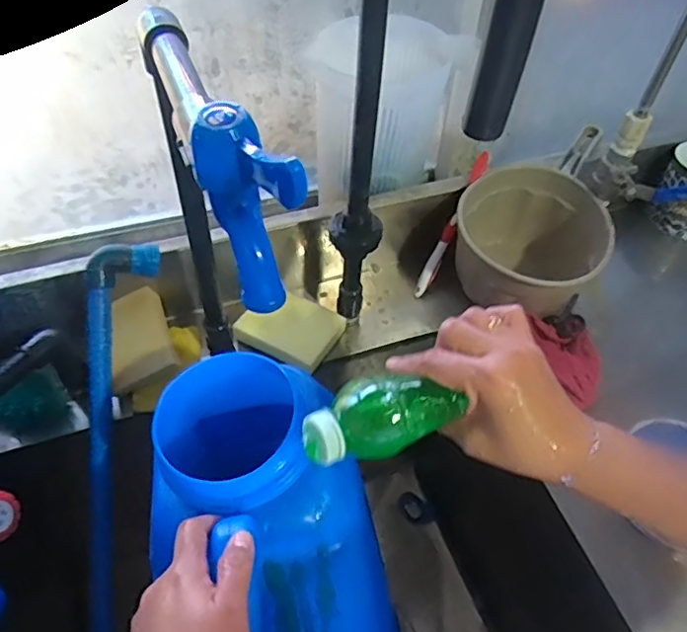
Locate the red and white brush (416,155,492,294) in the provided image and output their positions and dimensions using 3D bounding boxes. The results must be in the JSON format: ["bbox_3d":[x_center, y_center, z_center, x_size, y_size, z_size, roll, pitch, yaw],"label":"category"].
[{"bbox_3d":[0.129,-0.108,0.684,0.019,0.021,0.185,26,94,19],"label":"red and white brush"}]

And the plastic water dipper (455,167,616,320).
[{"bbox_3d":[0.208,-0.072,0.674,0.159,0.116,0.165,1,49,-1],"label":"plastic water dipper"}]

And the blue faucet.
[{"bbox_3d":[-0.040,-0.055,0.248,0.041,0.108,0.036,-37,32,-29],"label":"blue faucet"}]

